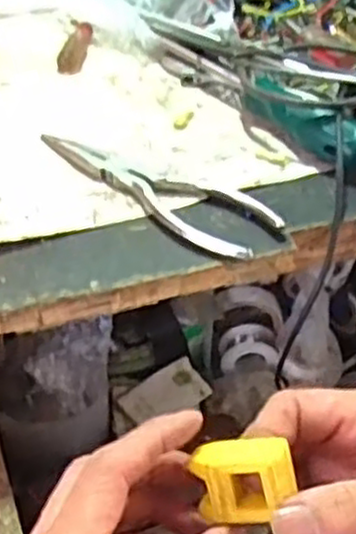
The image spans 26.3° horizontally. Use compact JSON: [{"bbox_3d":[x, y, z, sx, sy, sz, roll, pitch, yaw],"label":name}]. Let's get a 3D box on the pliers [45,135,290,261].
[{"bbox_3d":[-0.013,-0.046,0.425,0.143,0.009,0.040,32,49,26],"label":"pliers"}]

